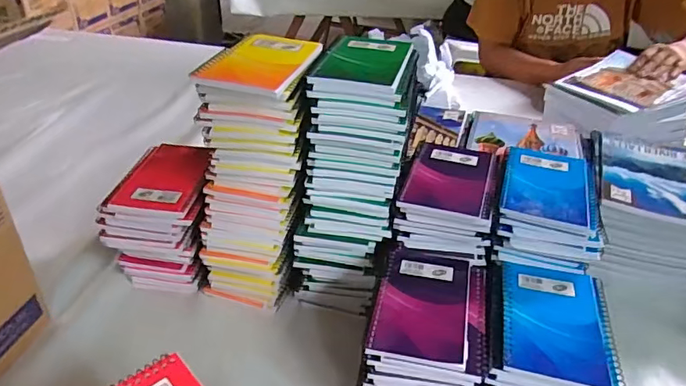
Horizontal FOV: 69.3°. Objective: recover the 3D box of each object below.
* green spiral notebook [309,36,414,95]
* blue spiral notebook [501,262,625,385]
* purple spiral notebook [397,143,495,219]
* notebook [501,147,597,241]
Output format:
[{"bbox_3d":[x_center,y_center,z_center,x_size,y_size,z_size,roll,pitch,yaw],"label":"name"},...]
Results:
[{"bbox_3d":[0.022,-0.130,0.491,0.080,0.010,0.127,9,34,10],"label":"green spiral notebook"},{"bbox_3d":[0.188,0.109,0.433,0.091,0.006,0.125,10,34,11],"label":"blue spiral notebook"},{"bbox_3d":[0.114,-0.018,0.526,0.087,0.008,0.120,11,34,12],"label":"purple spiral notebook"},{"bbox_3d":[0.212,-0.008,0.514,0.088,0.014,0.128,12,35,14],"label":"notebook"}]

